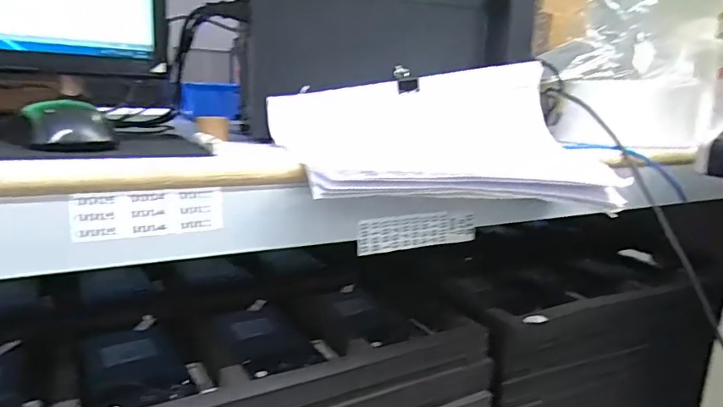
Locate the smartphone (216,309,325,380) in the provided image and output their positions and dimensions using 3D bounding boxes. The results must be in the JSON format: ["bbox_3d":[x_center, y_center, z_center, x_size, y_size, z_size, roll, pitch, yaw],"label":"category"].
[{"bbox_3d":[-0.095,0.129,0.488,0.072,0.007,0.133,-5,15,-31],"label":"smartphone"}]

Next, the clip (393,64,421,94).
[{"bbox_3d":[0.047,-0.130,0.529,0.025,0.028,0.022,2,12,-3],"label":"clip"}]

